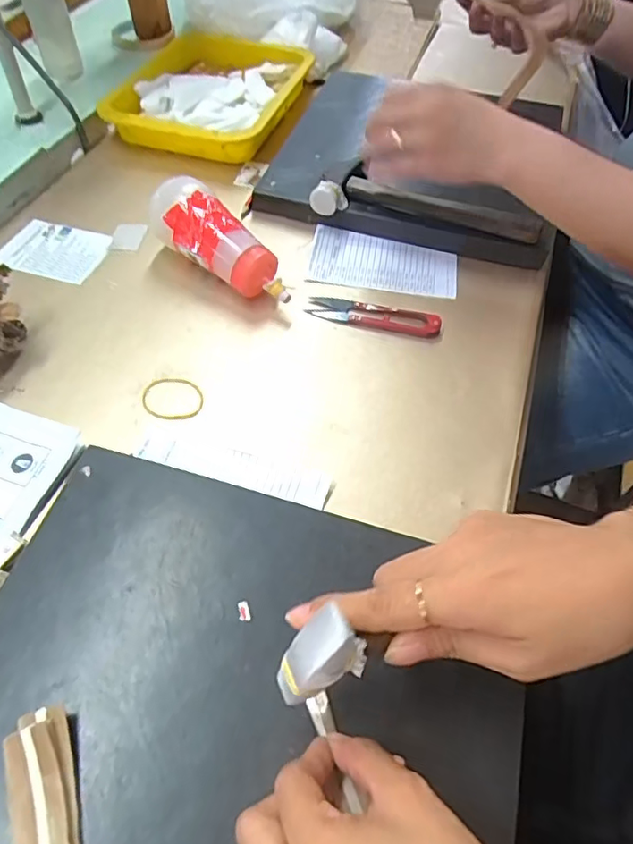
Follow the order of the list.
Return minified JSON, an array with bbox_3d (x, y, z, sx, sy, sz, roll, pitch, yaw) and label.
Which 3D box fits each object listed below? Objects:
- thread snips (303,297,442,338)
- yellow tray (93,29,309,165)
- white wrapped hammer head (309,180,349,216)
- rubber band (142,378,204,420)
[{"bbox_3d":[0.052,-0.097,0.507,0.117,0.010,0.031,13,55,5],"label":"thread snips"},{"bbox_3d":[-0.136,-0.407,0.707,0.220,0.041,0.246,11,54,4],"label":"yellow tray"},{"bbox_3d":[0.012,-0.218,0.555,0.030,0.027,0.026,29,58,16],"label":"white wrapped hammer head"},{"bbox_3d":[-0.113,-0.019,0.448,0.049,0.005,0.042,5,54,0],"label":"rubber band"}]

